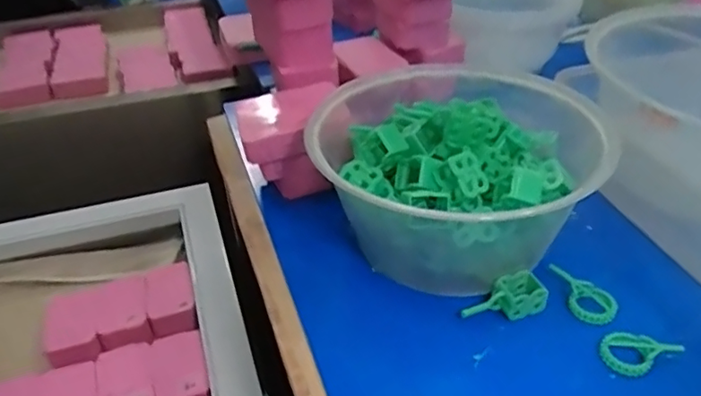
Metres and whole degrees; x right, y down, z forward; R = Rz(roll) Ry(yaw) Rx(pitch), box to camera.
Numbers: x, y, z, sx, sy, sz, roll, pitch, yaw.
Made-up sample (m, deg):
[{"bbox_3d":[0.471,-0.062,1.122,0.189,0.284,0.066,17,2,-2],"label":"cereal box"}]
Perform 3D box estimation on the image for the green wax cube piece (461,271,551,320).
[{"bbox_3d":[0.083,0.055,0.320,0.048,0.016,0.018,-16,38,-18],"label":"green wax cube piece"}]

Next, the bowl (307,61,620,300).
[{"bbox_3d":[0.062,-0.016,0.359,0.164,0.083,0.170,0,36,4],"label":"bowl"}]

